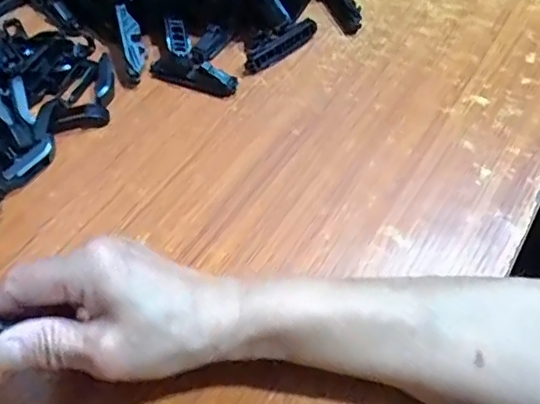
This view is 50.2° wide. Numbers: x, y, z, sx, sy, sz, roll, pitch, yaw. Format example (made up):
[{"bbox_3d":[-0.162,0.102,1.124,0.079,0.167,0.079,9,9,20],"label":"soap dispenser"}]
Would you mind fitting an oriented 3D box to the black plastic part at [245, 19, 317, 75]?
[{"bbox_3d":[0.009,-0.135,0.499,0.076,0.017,0.016,-34,59,-22],"label":"black plastic part"}]

